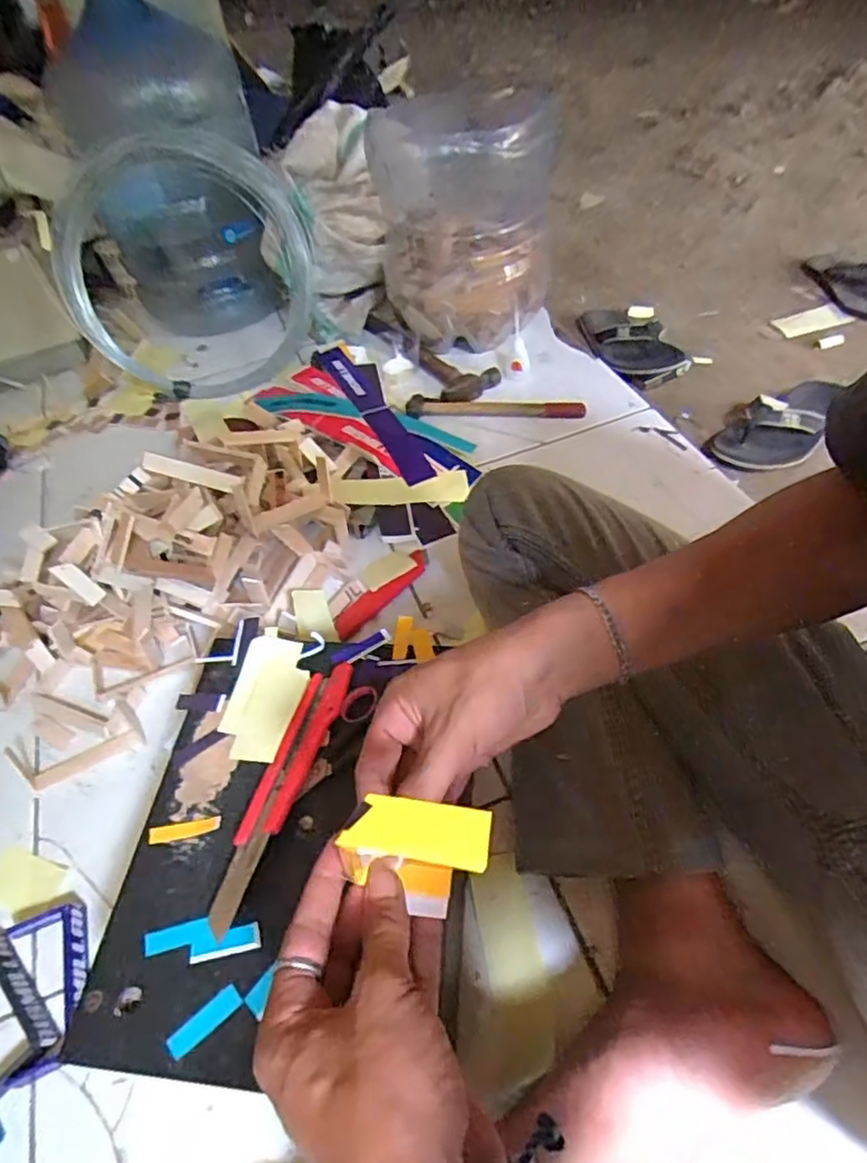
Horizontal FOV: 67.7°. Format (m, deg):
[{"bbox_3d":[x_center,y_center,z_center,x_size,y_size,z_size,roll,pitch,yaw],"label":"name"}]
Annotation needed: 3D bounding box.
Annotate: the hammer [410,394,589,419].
[{"bbox_3d":[0.084,-0.234,0.882,0.237,0.027,0.049,-1,51,7],"label":"hammer"}]

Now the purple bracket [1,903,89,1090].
[{"bbox_3d":[-0.291,0.306,0.489,0.063,0.013,0.110,-19,53,-9],"label":"purple bracket"}]

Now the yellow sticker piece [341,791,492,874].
[{"bbox_3d":[-0.005,0.087,0.226,0.050,0.004,0.020,9,63,0],"label":"yellow sticker piece"}]

